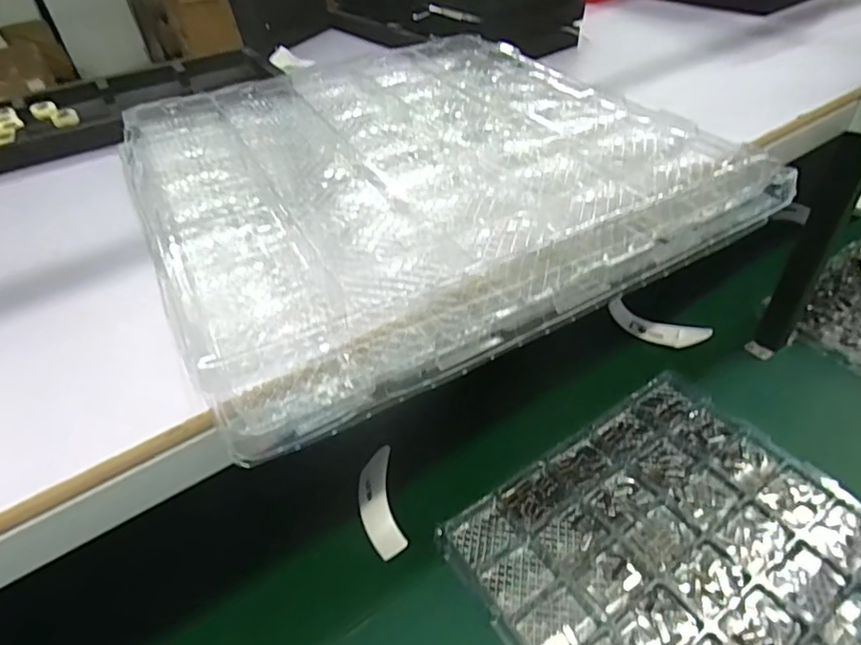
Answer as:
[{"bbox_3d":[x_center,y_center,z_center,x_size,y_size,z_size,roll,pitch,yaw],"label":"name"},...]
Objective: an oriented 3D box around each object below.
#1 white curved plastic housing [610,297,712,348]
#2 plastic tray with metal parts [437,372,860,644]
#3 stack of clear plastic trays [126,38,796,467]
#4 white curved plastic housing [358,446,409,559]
[{"bbox_3d":[0.425,0.005,1.030,0.181,0.030,0.068,18,47,24],"label":"white curved plastic housing"},{"bbox_3d":[0.349,0.328,0.685,0.495,0.027,0.508,-26,46,-22],"label":"plastic tray with metal parts"},{"bbox_3d":[-0.030,-0.179,0.580,0.525,0.060,0.560,-24,43,-19],"label":"stack of clear plastic trays"},{"bbox_3d":[-0.074,0.262,0.798,0.054,0.038,0.158,-11,42,-7],"label":"white curved plastic housing"}]

